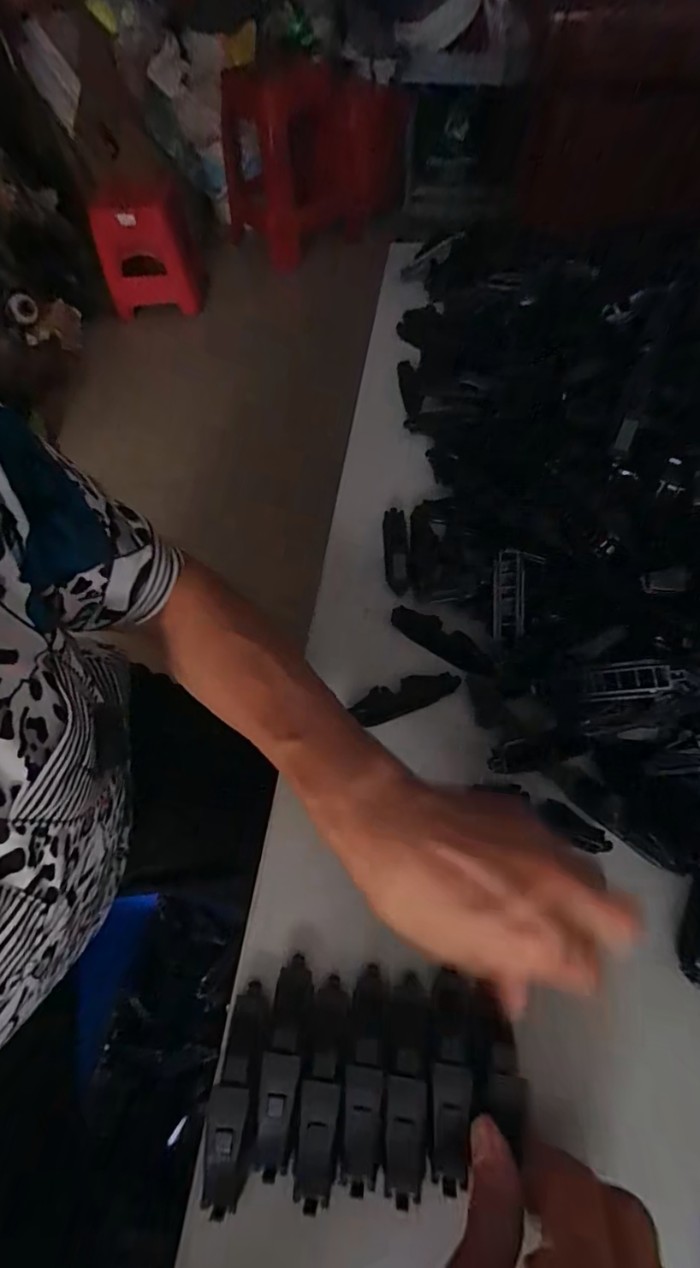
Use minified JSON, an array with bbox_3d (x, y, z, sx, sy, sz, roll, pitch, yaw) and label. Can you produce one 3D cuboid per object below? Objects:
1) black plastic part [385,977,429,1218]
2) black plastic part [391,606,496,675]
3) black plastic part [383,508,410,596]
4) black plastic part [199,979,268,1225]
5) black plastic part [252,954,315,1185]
[{"bbox_3d":[0.026,0.210,0.238,0.020,0.021,0.080,2,59,5],"label":"black plastic part"},{"bbox_3d":[0.065,0.003,0.358,0.082,0.012,0.023,32,65,21],"label":"black plastic part"},{"bbox_3d":[0.037,-0.069,0.403,0.019,0.007,0.083,-2,58,2],"label":"black plastic part"},{"bbox_3d":[-0.054,0.214,0.236,0.019,0.010,0.082,5,59,6],"label":"black plastic part"},{"bbox_3d":[-0.031,0.202,0.239,0.018,0.018,0.080,3,59,5],"label":"black plastic part"}]

